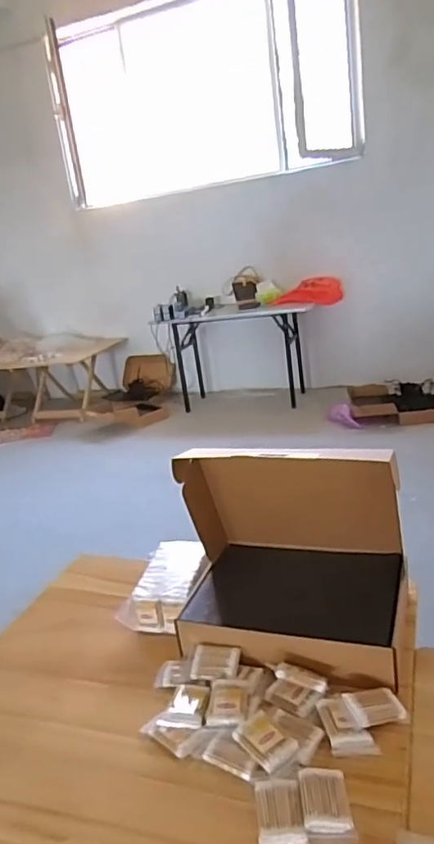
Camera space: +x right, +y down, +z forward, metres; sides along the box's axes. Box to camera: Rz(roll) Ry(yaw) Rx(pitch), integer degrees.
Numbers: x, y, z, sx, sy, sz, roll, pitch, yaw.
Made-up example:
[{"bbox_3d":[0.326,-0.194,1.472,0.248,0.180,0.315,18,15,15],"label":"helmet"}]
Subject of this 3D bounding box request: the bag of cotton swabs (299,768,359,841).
[{"bbox_3d":[0.133,0.463,0.684,0.058,0.012,0.084,-6,18,5],"label":"bag of cotton swabs"}]

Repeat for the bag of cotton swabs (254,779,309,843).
[{"bbox_3d":[0.076,0.473,0.685,0.055,0.009,0.080,-7,18,2],"label":"bag of cotton swabs"}]

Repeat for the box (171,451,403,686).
[{"bbox_3d":[0.113,0.211,0.945,0.374,0.336,0.233,1,20,25],"label":"box"}]

